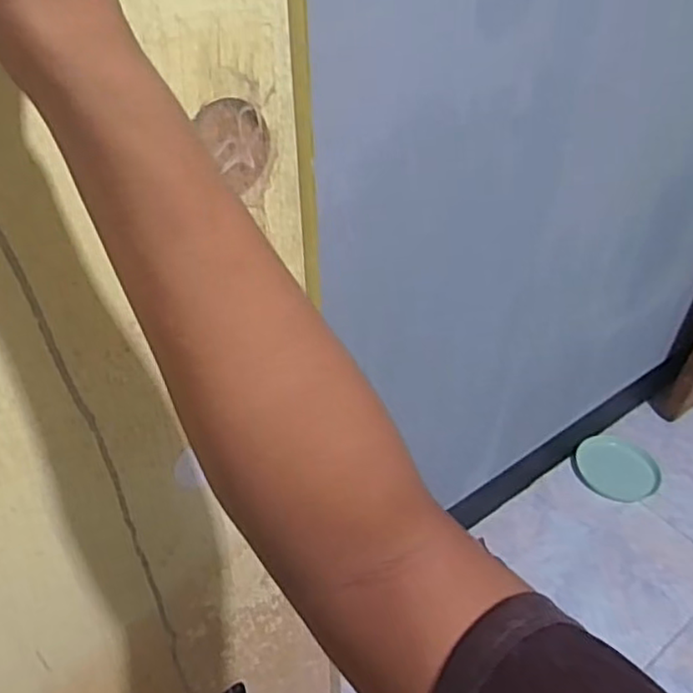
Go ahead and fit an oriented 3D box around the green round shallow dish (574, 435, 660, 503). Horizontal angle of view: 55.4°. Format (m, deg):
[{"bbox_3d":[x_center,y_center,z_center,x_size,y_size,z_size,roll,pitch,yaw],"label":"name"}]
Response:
[{"bbox_3d":[0.661,0.296,1.610,0.185,0.022,0.191,2,39,-2],"label":"green round shallow dish"}]

